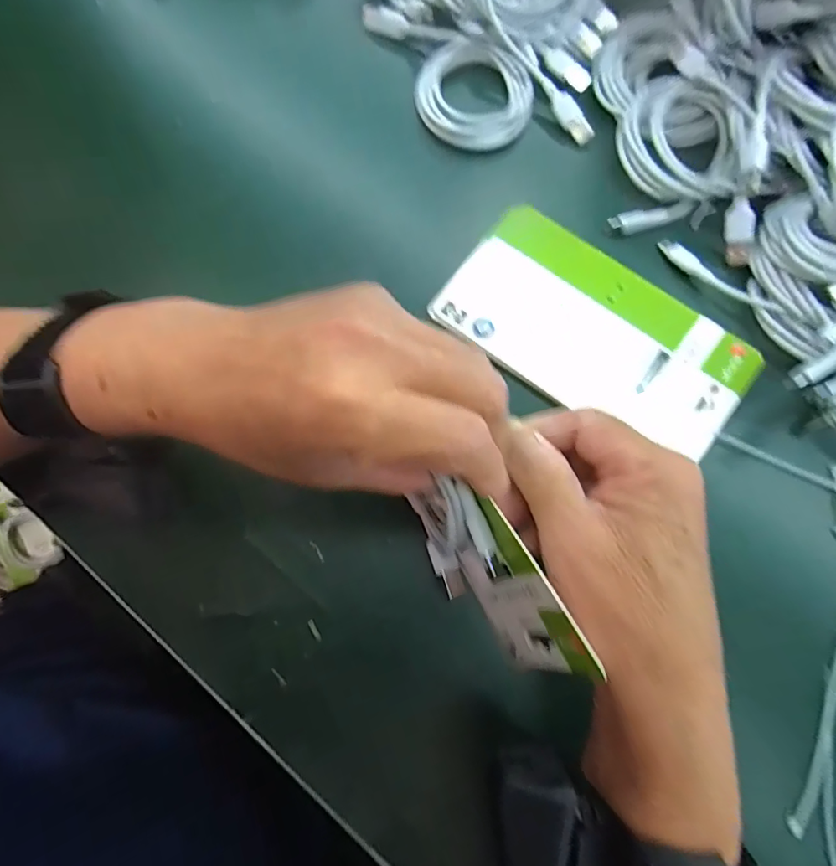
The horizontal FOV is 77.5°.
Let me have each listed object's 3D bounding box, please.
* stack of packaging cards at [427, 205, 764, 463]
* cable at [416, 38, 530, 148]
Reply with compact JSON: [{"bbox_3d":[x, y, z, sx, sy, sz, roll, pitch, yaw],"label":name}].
[{"bbox_3d":[0.108,-0.062,0.325,0.182,0.014,0.094,37,80,10],"label":"stack of packaging cards"},{"bbox_3d":[0.039,-0.238,0.365,0.082,0.021,0.073,14,77,5],"label":"cable"}]

